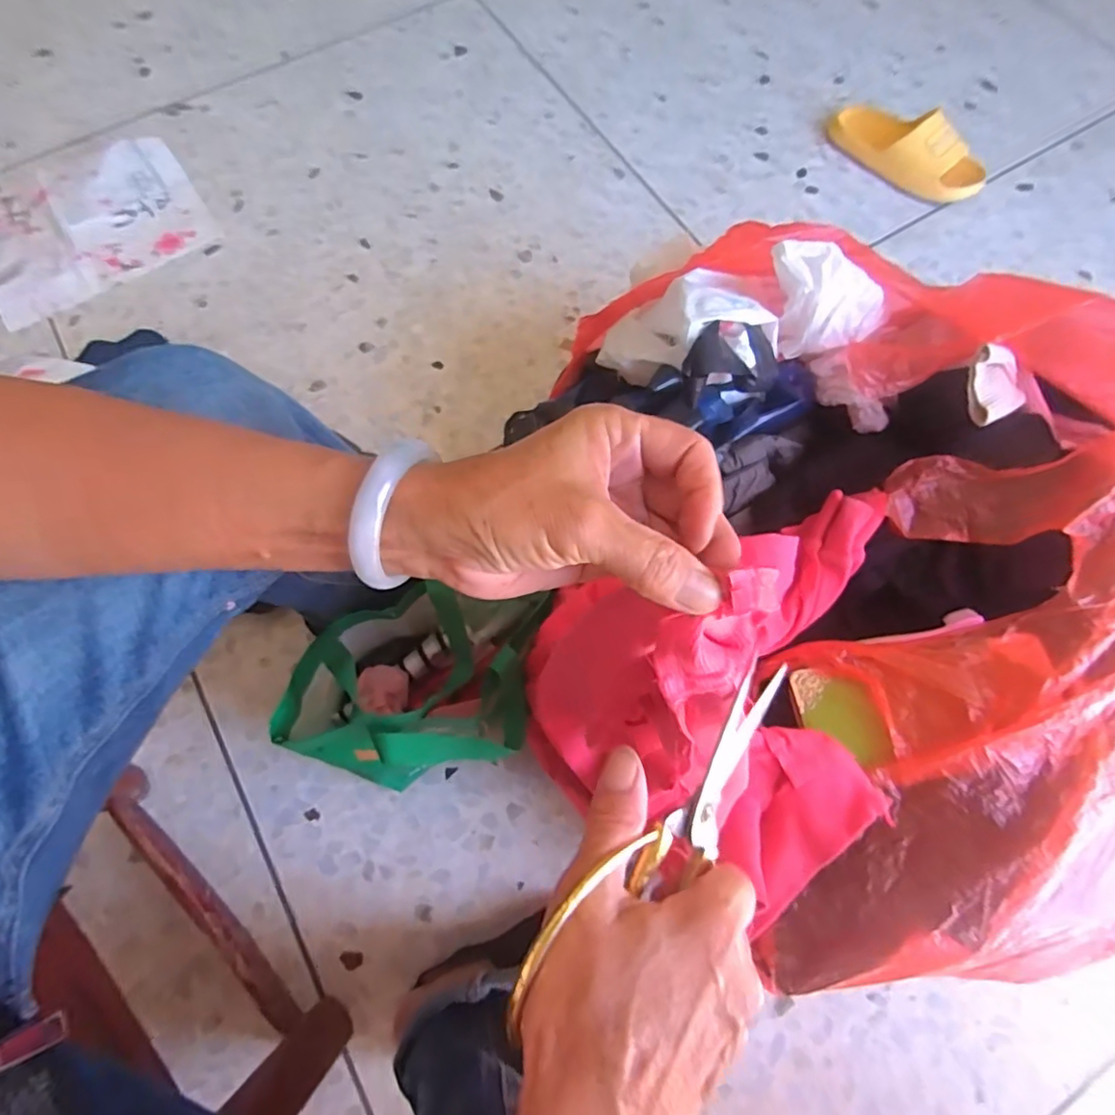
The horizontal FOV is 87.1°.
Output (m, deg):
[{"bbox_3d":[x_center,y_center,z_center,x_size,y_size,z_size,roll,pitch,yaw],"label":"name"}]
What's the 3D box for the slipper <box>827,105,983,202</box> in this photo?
[{"bbox_3d":[0.552,-0.648,0.930,0.257,0.072,0.087,33,75,10],"label":"slipper"}]

